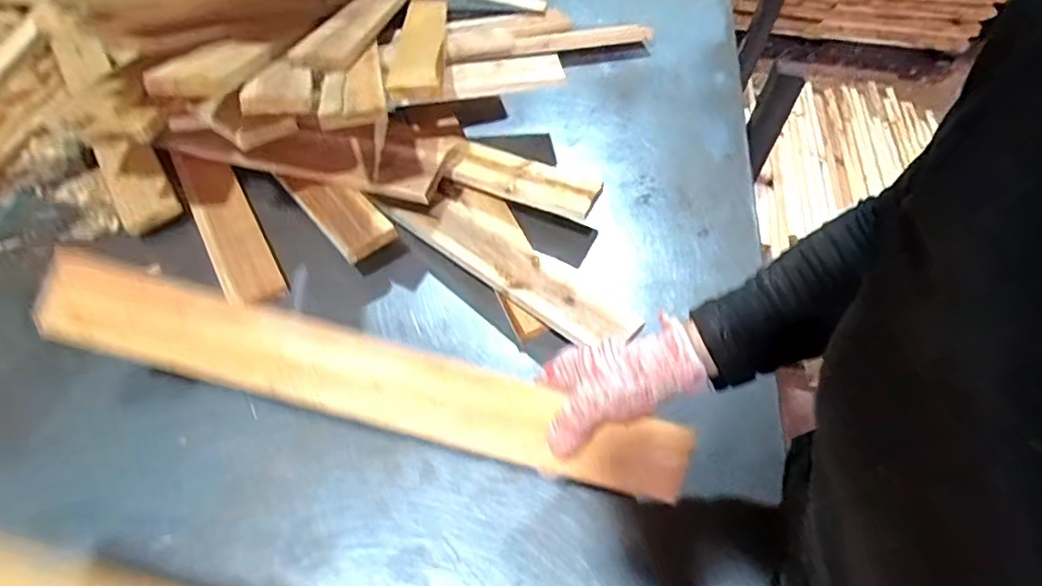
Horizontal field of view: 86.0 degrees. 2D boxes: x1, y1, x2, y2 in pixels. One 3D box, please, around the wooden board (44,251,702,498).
[{"bbox_3d":[-0.117,0.062,0.421,0.488,0.016,0.066,15,79,2],"label":"wooden board"}]

